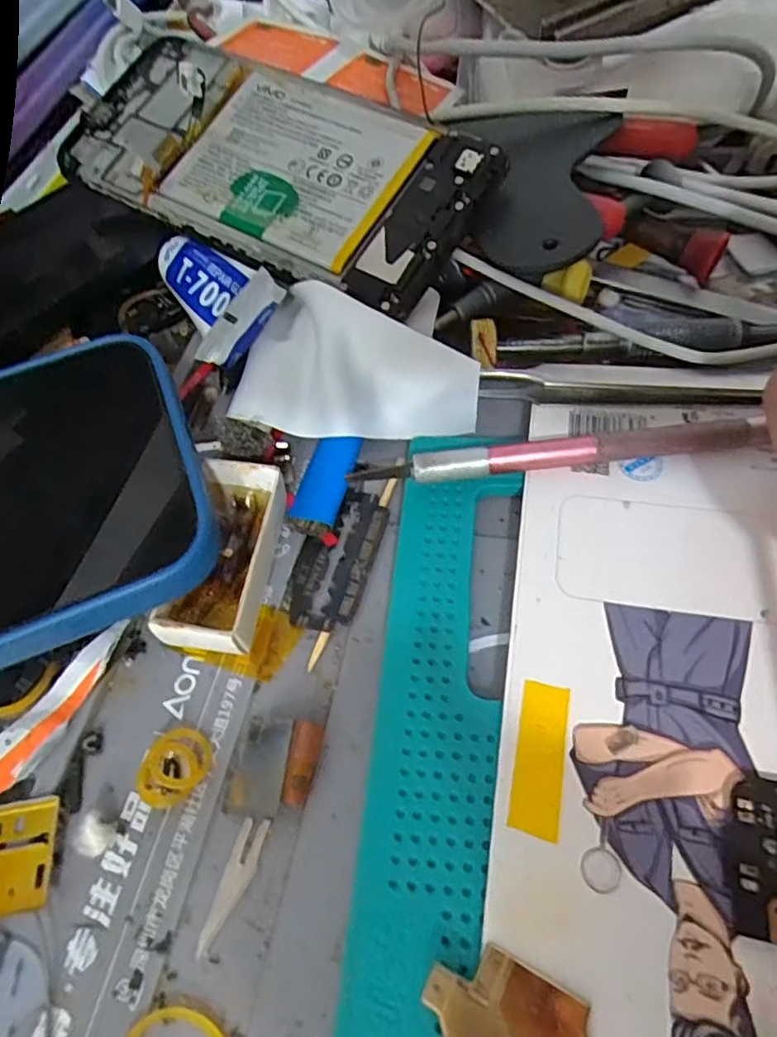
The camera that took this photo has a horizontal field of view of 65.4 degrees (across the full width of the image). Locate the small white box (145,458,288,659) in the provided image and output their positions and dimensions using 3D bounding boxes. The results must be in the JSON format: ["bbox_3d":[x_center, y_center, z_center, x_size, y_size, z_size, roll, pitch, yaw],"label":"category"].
[{"bbox_3d":[-0.042,0.010,0.157,0.025,0.017,0.048,5,59,9],"label":"small white box"}]

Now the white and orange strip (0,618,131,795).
[{"bbox_3d":[-0.080,0.046,0.145,0.012,0.004,0.047,32,66,23],"label":"white and orange strip"}]

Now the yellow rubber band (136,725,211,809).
[{"bbox_3d":[-0.049,0.057,0.138,0.013,0.006,0.017,18,61,16],"label":"yellow rubber band"}]

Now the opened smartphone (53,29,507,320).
[{"bbox_3d":[-0.045,-0.122,0.205,0.155,0.006,0.066,30,81,18],"label":"opened smartphone"}]

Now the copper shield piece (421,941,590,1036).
[{"bbox_3d":[0.020,0.088,0.104,0.027,0.004,0.021,22,62,18],"label":"copper shield piece"}]

